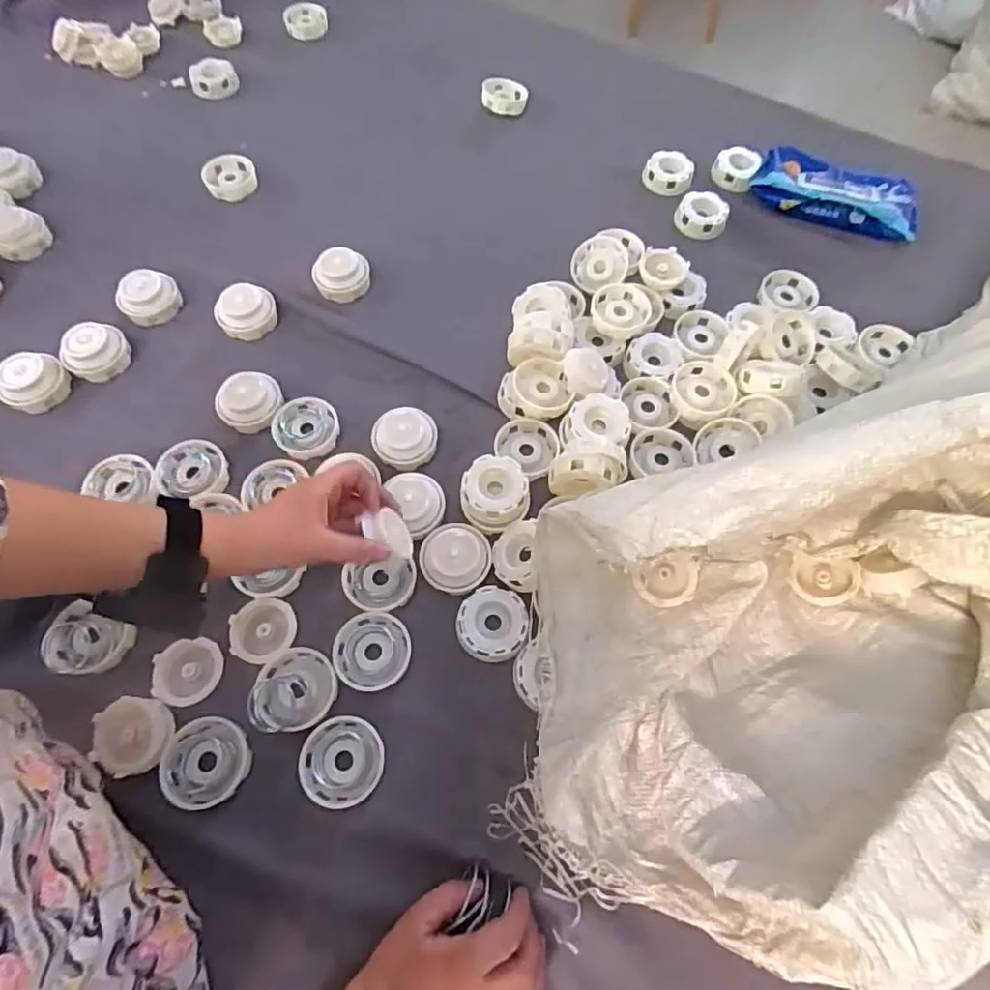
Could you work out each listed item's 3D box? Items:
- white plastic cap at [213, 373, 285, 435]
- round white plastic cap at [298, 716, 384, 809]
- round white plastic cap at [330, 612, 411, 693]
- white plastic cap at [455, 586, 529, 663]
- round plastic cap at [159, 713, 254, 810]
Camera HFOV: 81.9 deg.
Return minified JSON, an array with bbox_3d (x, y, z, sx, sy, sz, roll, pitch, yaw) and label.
[{"bbox_3d":[-0.241,-0.091,0.561,0.059,0.031,0.051,-22,68,-11],"label":"white plastic cap"},{"bbox_3d":[-0.117,0.202,0.433,0.060,0.009,0.060,0,65,-1],"label":"round white plastic cap"},{"bbox_3d":[-0.102,0.130,0.472,0.059,0.015,0.060,0,65,-1],"label":"round white plastic cap"},{"bbox_3d":[-0.002,0.110,0.483,0.058,0.024,0.058,0,65,-1],"label":"white plastic cap"},{"bbox_3d":[-0.219,0.202,0.431,0.060,0.008,0.060,-3,65,-2],"label":"round plastic cap"}]

